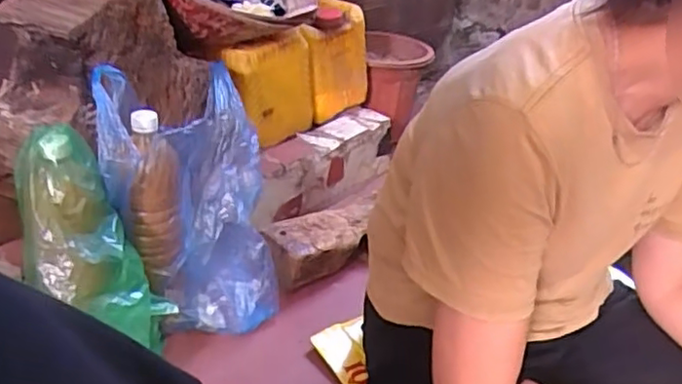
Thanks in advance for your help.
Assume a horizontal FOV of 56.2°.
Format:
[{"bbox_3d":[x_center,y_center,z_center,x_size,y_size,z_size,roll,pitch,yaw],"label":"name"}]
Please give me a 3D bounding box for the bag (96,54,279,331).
[{"bbox_3d":[-0.199,0.028,0.845,0.066,0.366,0.258,2,13,34],"label":"bag"}]

